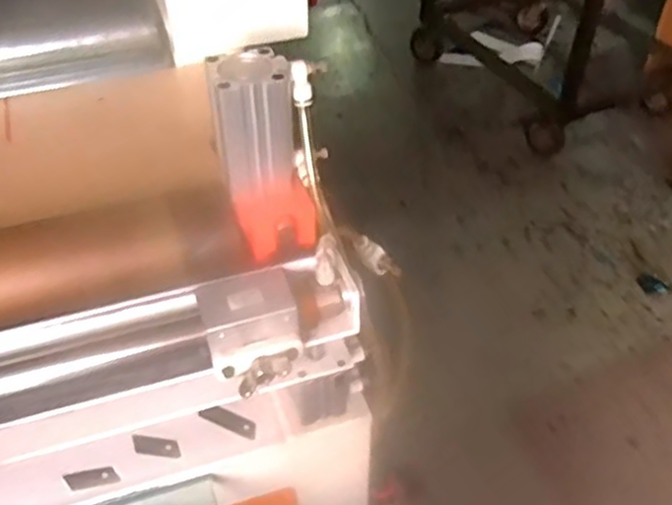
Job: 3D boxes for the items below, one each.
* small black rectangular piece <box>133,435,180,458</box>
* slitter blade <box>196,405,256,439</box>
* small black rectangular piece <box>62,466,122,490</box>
[{"bbox_3d":[-0.166,0.179,0.659,0.047,0.004,0.016,7,61,2],"label":"small black rectangular piece"},{"bbox_3d":[-0.100,0.159,0.676,0.057,0.004,0.017,24,60,11],"label":"slitter blade"},{"bbox_3d":[-0.218,0.201,0.635,0.046,0.004,0.015,-10,80,-7],"label":"small black rectangular piece"}]

